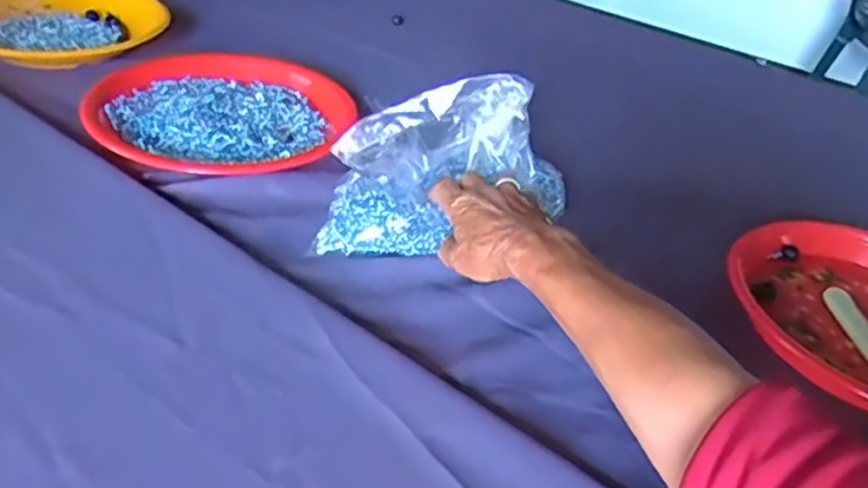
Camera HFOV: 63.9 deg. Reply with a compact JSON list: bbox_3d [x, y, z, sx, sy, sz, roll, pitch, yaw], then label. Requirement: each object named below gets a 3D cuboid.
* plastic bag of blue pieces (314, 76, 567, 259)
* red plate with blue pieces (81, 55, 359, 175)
[{"bbox_3d":[0.018,-0.067,0.586,0.209,0.113,0.108,2,36,-8],"label":"plastic bag of blue pieces"},{"bbox_3d":[-0.213,-0.139,0.718,0.252,0.025,0.248,-3,37,-15],"label":"red plate with blue pieces"}]

